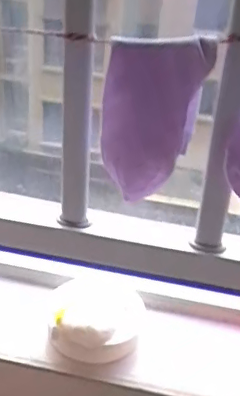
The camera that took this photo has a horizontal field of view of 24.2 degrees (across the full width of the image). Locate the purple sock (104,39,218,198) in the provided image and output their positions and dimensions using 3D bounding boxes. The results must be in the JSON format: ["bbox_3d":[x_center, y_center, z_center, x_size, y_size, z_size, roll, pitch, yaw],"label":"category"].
[{"bbox_3d":[0.025,-0.059,0.434,0.074,0.121,0.023,6,30,1],"label":"purple sock"}]

